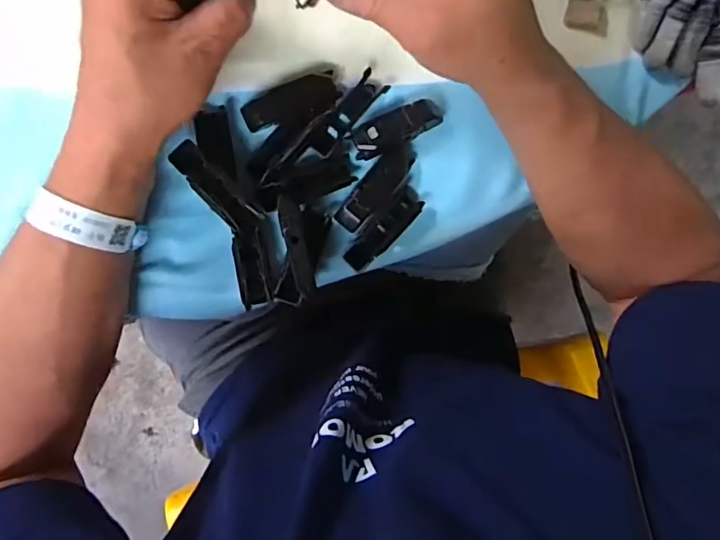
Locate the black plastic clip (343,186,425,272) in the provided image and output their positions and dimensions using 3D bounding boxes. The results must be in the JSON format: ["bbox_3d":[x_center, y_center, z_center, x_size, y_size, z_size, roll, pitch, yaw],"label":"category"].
[{"bbox_3d":[0.017,-0.029,0.372,0.068,0.011,0.021,-45,97,-3],"label":"black plastic clip"}]

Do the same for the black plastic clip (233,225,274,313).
[{"bbox_3d":[-0.072,-0.001,0.359,0.021,0.008,0.051,-9,94,-6],"label":"black plastic clip"}]

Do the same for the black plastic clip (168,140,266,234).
[{"bbox_3d":[-0.092,-0.052,0.342,0.021,0.005,0.067,-44,111,-3],"label":"black plastic clip"}]

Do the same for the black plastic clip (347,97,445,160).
[{"bbox_3d":[0.025,-0.099,0.366,0.065,0.015,0.025,-26,95,-5],"label":"black plastic clip"}]

